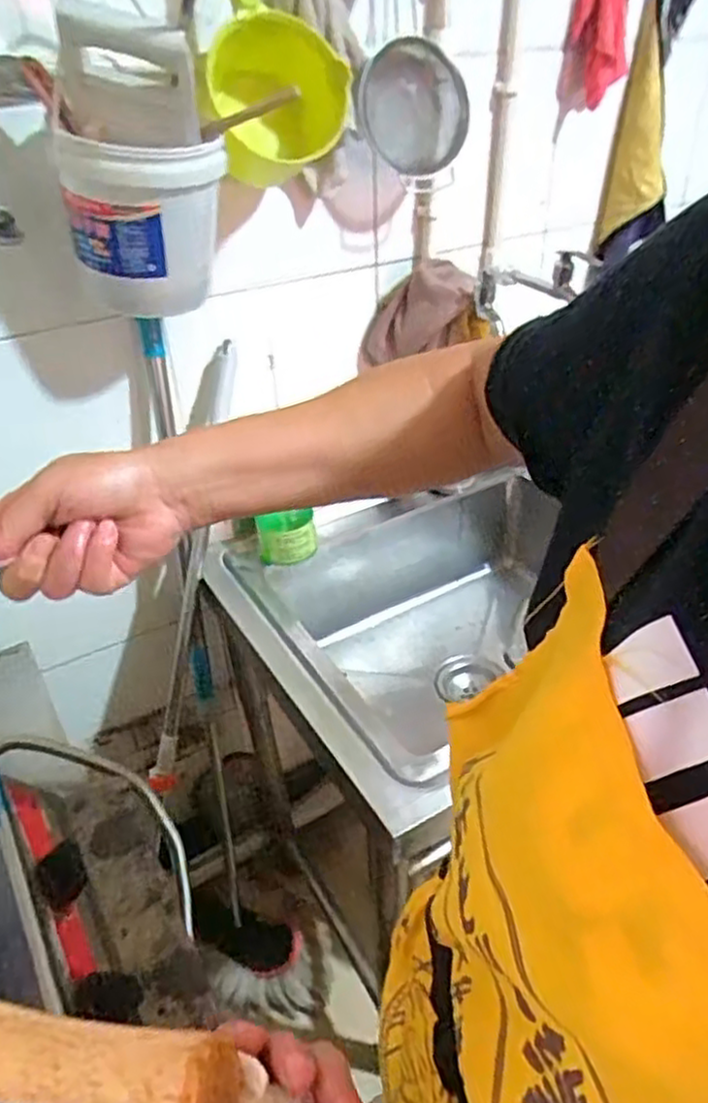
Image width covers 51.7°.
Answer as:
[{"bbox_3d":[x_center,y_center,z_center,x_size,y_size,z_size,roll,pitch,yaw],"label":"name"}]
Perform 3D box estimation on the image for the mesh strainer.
[{"bbox_3d":[0.078,-0.579,0.947,0.152,0.152,0.041,15,11,-34],"label":"mesh strainer"}]

